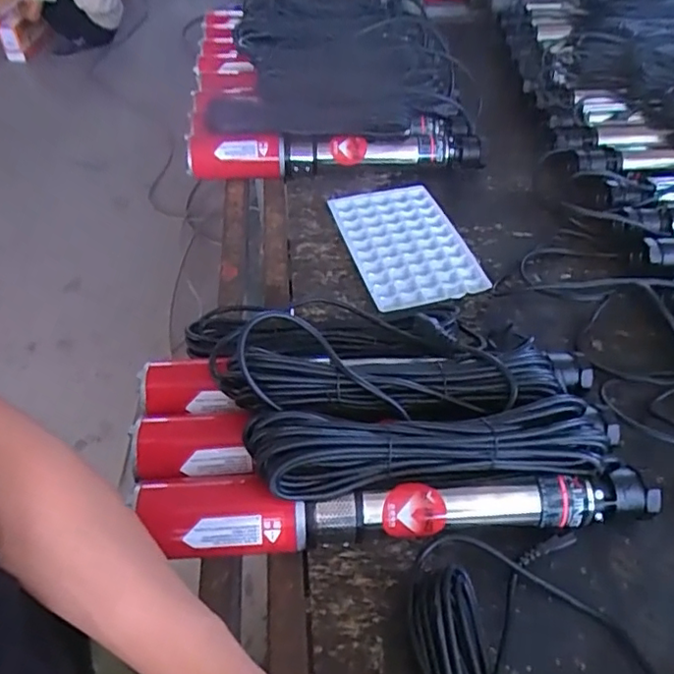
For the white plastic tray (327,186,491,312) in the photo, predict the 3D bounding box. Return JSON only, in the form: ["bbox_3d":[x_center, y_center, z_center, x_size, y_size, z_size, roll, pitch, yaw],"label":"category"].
[{"bbox_3d":[0.107,-0.144,0.891,0.171,0.019,0.265,-13,50,-11],"label":"white plastic tray"}]

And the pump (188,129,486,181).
[{"bbox_3d":[0.005,-0.327,1.010,0.526,0.076,0.064,-5,49,-5],"label":"pump"}]

